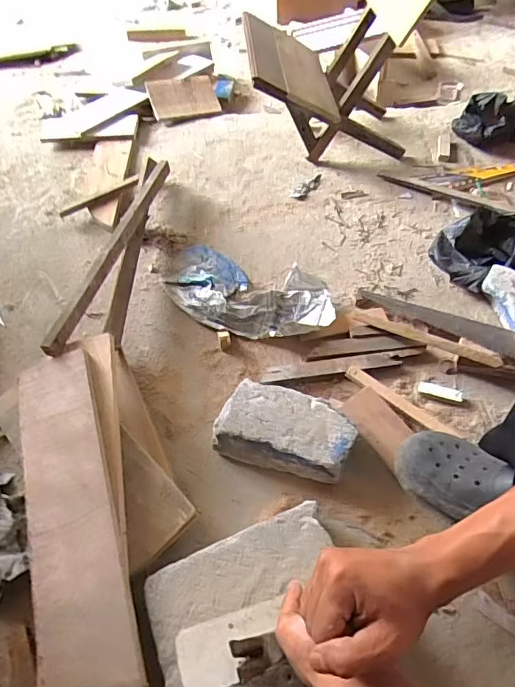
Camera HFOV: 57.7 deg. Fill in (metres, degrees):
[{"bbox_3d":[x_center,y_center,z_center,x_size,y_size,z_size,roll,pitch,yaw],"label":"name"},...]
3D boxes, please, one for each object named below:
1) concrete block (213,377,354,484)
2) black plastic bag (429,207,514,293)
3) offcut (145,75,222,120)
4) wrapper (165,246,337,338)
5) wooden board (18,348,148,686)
[{"bbox_3d":[0.046,0.139,0.747,0.208,0.074,0.121,16,56,14],"label":"concrete block"},{"bbox_3d":[0.460,-0.196,0.959,0.178,0.100,0.159,-22,56,-13],"label":"black plastic bag"},{"bbox_3d":[-0.224,-0.748,1.414,0.203,0.026,0.117,-12,96,-8],"label":"offcut"},{"bbox_3d":[-0.027,-0.102,0.943,0.373,0.051,0.187,23,58,18],"label":"wrapper"},{"bbox_3d":[-0.251,0.222,0.634,0.124,0.017,0.468,-19,60,-4],"label":"wooden board"}]

